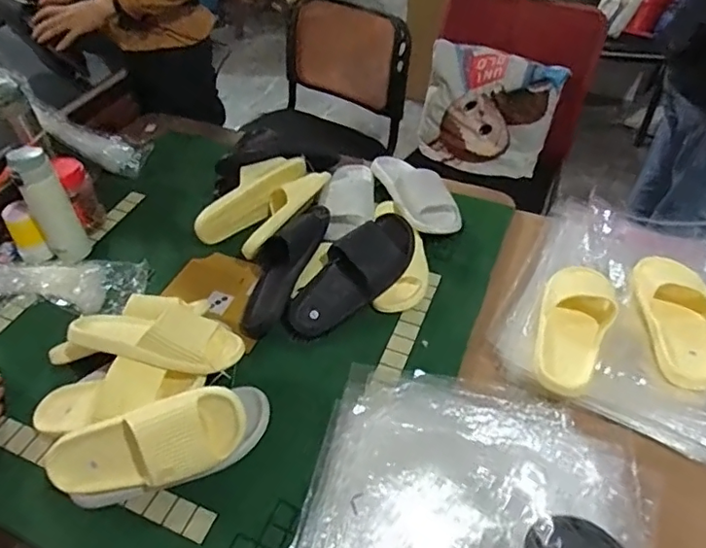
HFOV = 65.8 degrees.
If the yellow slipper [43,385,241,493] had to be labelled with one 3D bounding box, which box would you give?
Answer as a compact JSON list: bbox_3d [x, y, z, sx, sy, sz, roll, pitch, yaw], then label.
[{"bbox_3d":[-0.262,0.220,0.696,0.250,0.106,0.075,-17,12,0],"label":"yellow slipper"}]

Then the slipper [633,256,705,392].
[{"bbox_3d":[0.507,0.069,0.852,0.101,0.057,0.234,-1,61,0],"label":"slipper"}]

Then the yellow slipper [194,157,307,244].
[{"bbox_3d":[-0.197,-0.148,1.033,0.236,0.081,0.062,-43,26,-14],"label":"yellow slipper"}]

